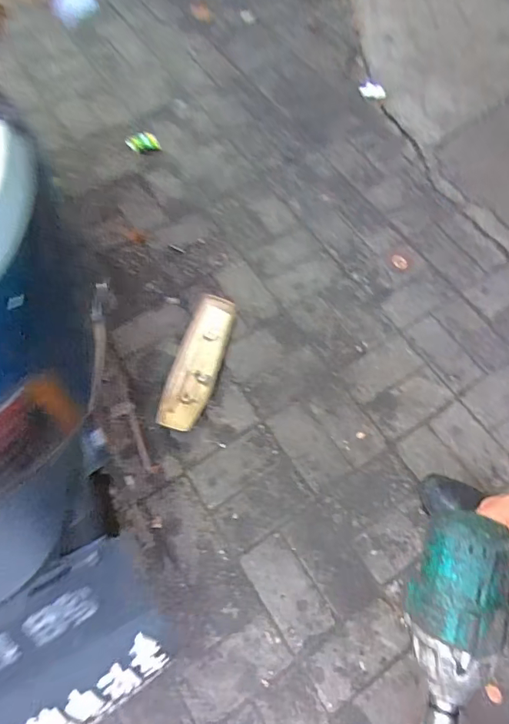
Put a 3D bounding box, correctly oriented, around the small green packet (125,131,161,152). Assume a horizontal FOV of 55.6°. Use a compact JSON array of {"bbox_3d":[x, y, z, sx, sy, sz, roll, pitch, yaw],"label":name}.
[{"bbox_3d":[-0.339,-0.665,1.455,0.093,0.026,0.084,-24,67,-11],"label":"small green packet"}]

